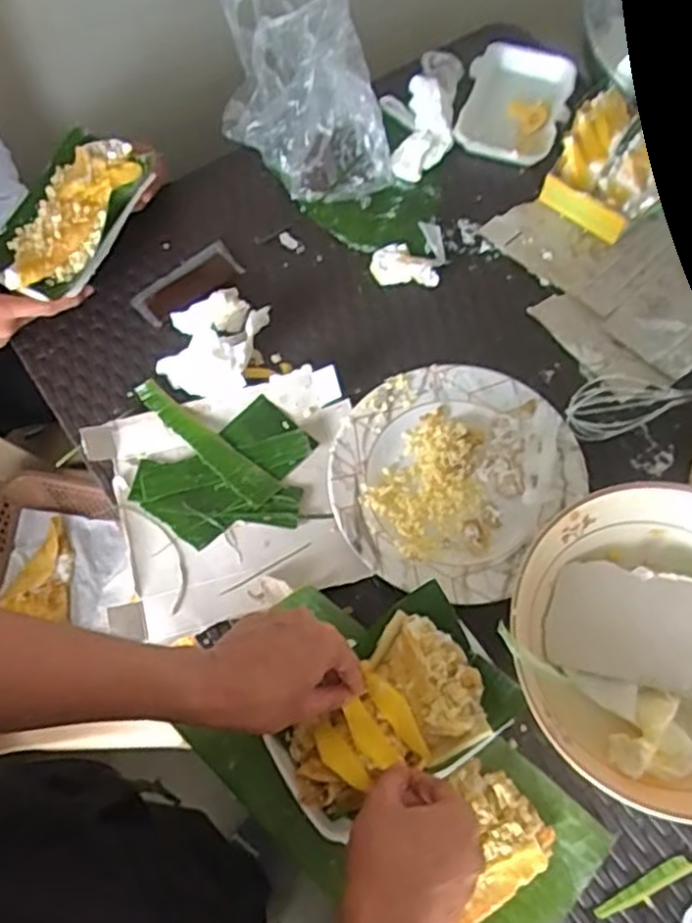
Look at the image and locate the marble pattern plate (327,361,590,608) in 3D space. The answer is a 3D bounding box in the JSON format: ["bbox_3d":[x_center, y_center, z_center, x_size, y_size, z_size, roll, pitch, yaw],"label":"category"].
[{"bbox_3d":[0.093,0.009,0.650,0.196,0.019,0.219,36,71,16],"label":"marble pattern plate"}]

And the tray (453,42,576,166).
[{"bbox_3d":[0.199,-0.426,0.833,0.114,0.027,0.194,13,66,7],"label":"tray"}]

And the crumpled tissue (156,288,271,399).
[{"bbox_3d":[-0.133,-0.123,0.708,0.098,0.036,0.122,15,67,8],"label":"crumpled tissue"}]

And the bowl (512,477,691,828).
[{"bbox_3d":[0.251,0.142,0.561,0.232,0.058,0.234,-1,65,1],"label":"bowl"}]

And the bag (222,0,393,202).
[{"bbox_3d":[-0.050,-0.426,0.790,0.172,0.128,0.237,-5,65,-1],"label":"bag"}]

